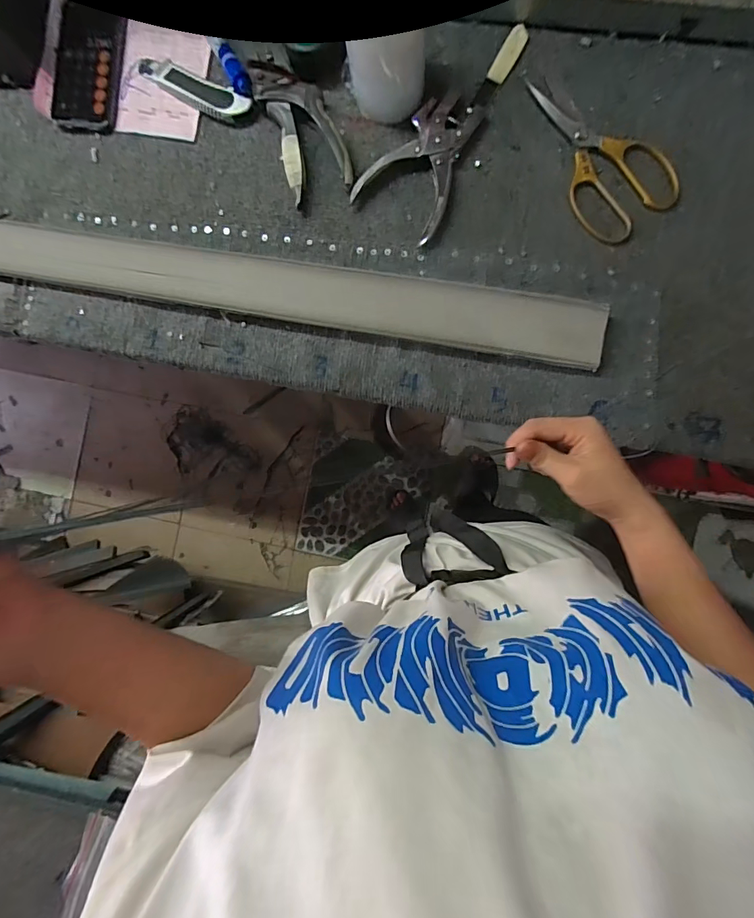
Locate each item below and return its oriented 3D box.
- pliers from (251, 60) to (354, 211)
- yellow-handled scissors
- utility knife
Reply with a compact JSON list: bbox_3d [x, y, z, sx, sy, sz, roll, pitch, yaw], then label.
[{"bbox_3d":[-0.079,-0.355,0.462,0.069,0.032,0.143,-20,88,4],"label":"pliers"},{"bbox_3d":[0.229,-0.322,0.443,0.104,0.008,0.186,-33,88,4],"label":"yellow-handled scissors"},{"bbox_3d":[-0.204,-0.411,0.474,0.140,0.017,0.029,28,92,4],"label":"utility knife"}]

